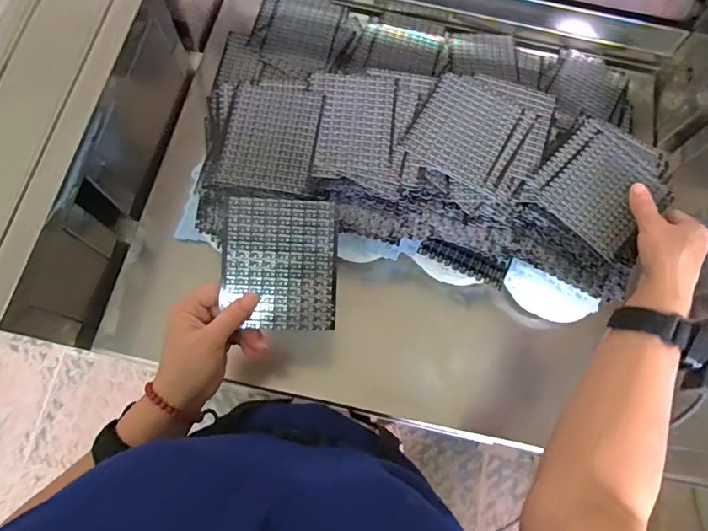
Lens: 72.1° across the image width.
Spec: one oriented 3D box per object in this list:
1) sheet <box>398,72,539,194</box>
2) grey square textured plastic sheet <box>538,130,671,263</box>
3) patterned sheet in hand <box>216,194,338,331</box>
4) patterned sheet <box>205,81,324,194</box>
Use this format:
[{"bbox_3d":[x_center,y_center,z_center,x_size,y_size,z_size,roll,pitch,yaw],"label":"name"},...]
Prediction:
[{"bbox_3d":[0.130,-0.152,0.544,0.115,0.005,0.117,30,74,7],"label":"sheet"},{"bbox_3d":[0.274,-0.079,0.527,0.118,0.006,0.099,-43,79,-14],"label":"grey square textured plastic sheet"},{"bbox_3d":[-0.067,-0.002,0.445,0.100,0.006,0.117,1,88,-6],"label":"patterned sheet in hand"},{"bbox_3d":[-0.095,-0.144,0.542,0.106,0.010,0.130,9,73,1],"label":"patterned sheet"}]

